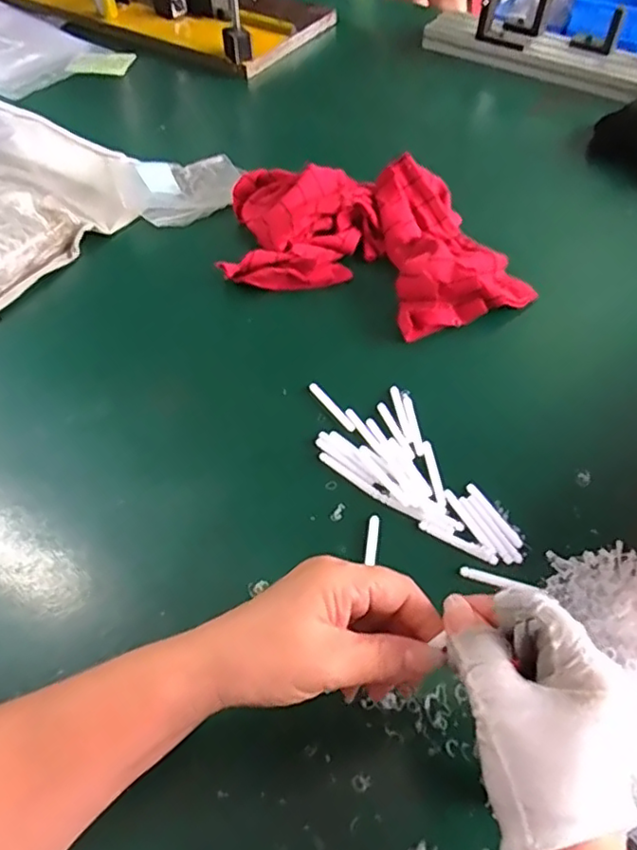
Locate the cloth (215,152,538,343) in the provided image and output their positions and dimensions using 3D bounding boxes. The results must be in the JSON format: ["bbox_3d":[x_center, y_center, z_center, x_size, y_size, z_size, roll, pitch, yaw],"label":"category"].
[{"bbox_3d":[0.057,-0.183,0.613,0.298,0.051,0.213,1,52,0],"label":"cloth"}]

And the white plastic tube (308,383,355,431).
[{"bbox_3d":[0.012,-0.015,0.518,0.009,0.005,0.059,-29,58,-21],"label":"white plastic tube"}]

